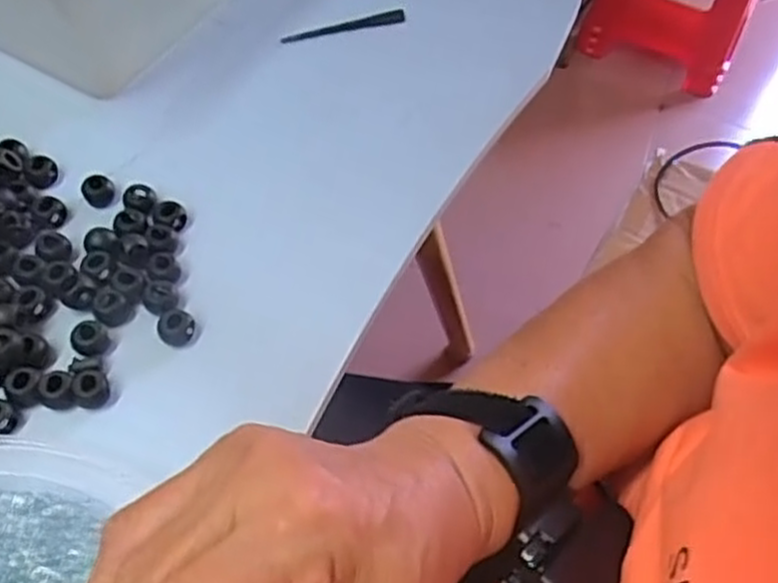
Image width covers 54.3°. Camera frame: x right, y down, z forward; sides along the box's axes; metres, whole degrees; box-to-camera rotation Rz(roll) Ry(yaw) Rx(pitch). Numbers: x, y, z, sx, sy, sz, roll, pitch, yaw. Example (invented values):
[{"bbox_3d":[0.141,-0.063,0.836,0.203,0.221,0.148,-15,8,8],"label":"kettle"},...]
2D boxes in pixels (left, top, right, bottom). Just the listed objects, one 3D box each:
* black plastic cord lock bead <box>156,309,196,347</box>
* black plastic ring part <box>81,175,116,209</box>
[{"bbox_3d":[-0.105,0.018,0.375,0.018,0.012,0.015,-17,59,-15],"label":"black plastic cord lock bead"},{"bbox_3d":[-0.161,-0.056,0.422,0.016,0.016,0.012,-21,60,-18],"label":"black plastic ring part"}]

